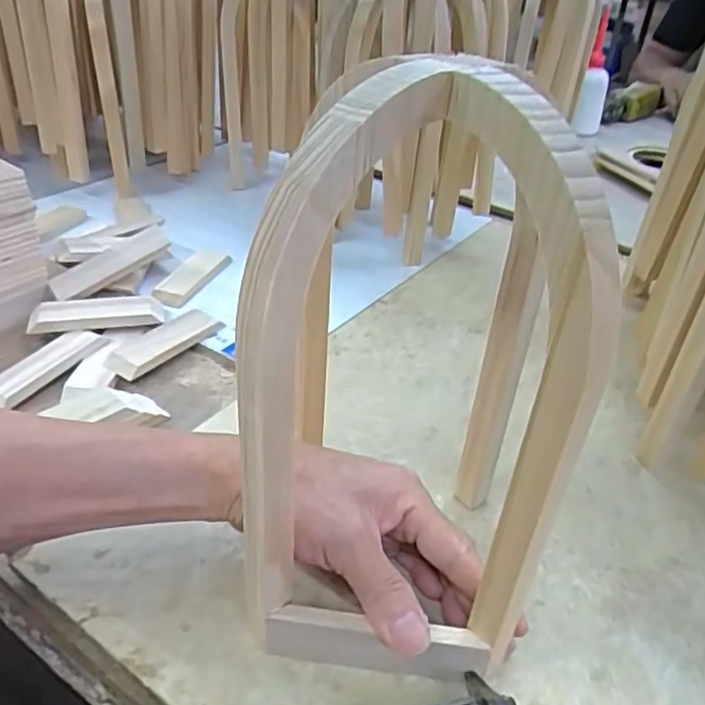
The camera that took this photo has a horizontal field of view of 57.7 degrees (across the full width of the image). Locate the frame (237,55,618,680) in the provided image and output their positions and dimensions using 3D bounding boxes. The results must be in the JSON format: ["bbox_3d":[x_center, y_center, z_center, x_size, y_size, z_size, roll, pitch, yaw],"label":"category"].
[{"bbox_3d":[0.021,0.031,0.238,0.118,0.249,0.038,5,30,-1],"label":"frame"}]

